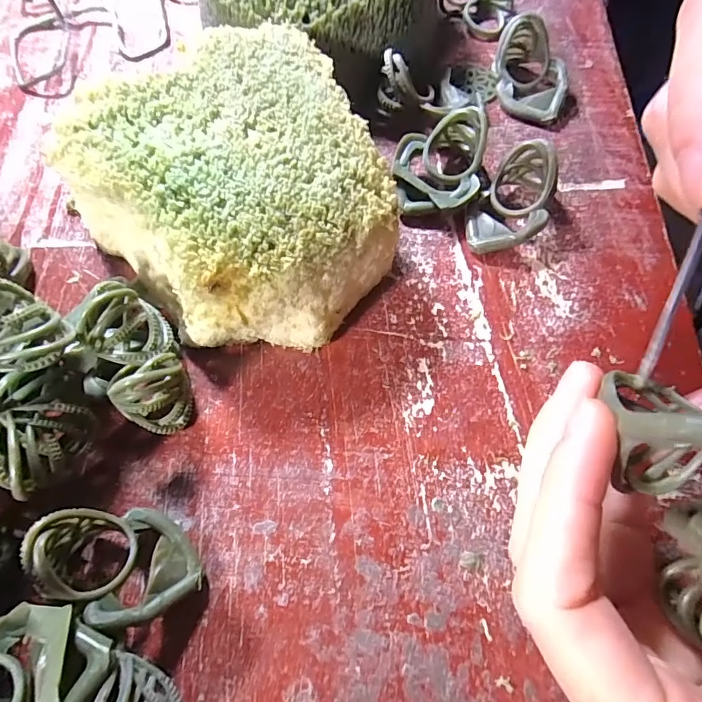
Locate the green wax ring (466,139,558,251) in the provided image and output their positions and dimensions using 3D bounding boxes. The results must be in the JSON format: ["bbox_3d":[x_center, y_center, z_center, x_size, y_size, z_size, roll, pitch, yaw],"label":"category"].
[{"bbox_3d":[0.063,-0.057,0.171,0.025,0.027,0.039,29,70,11],"label":"green wax ring"}]

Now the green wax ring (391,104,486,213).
[{"bbox_3d":[0.035,-0.076,0.178,0.033,0.028,0.041,10,68,4],"label":"green wax ring"}]

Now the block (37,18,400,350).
[{"bbox_3d":[-0.043,-0.054,0.162,0.097,0.042,0.113,-22,69,-9],"label":"block"}]

